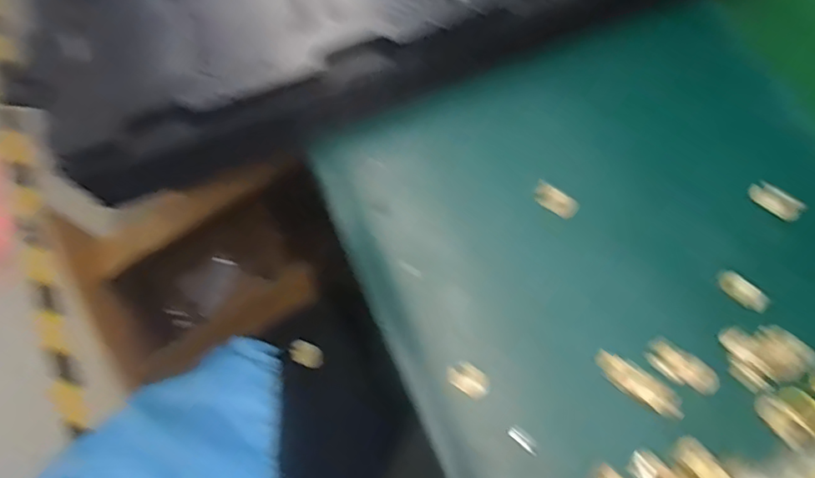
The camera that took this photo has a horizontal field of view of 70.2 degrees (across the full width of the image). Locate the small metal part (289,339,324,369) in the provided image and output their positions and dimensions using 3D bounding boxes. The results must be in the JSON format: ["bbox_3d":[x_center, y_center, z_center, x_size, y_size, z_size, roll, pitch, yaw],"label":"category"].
[{"bbox_3d":[-0.099,0.113,0.568,0.033,0.005,0.023,17,57,-2],"label":"small metal part"}]

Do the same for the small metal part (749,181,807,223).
[{"bbox_3d":[0.259,-0.027,0.409,0.014,0.010,0.035,-40,61,-14],"label":"small metal part"}]

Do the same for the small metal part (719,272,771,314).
[{"bbox_3d":[0.227,0.035,0.393,0.013,0.010,0.033,-37,60,-13],"label":"small metal part"}]

